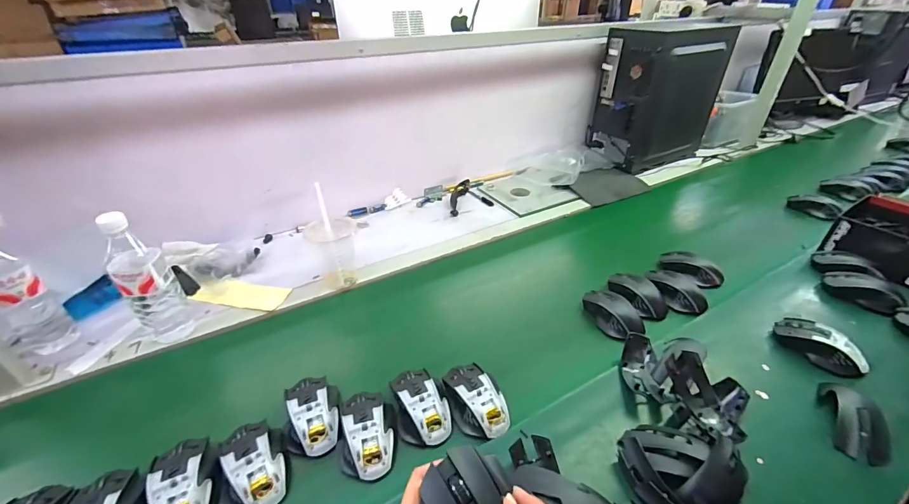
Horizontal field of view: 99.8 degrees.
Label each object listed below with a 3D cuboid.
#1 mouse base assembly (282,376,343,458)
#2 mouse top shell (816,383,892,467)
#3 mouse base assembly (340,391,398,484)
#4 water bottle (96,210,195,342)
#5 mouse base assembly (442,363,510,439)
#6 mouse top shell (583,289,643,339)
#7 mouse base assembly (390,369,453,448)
[{"bbox_3d":[-0.193,0.218,0.520,0.074,0.034,0.108,-8,34,-17],"label":"mouse base assembly"},{"bbox_3d":[0.523,0.220,0.505,0.056,0.034,0.116,11,36,18],"label":"mouse top shell"},{"bbox_3d":[-0.112,0.231,0.497,0.069,0.032,0.113,-2,32,-9],"label":"mouse base assembly"},{"bbox_3d":[-0.485,0.048,0.605,0.056,0.222,0.070,25,42,33],"label":"water bottle"},{"bbox_3d":[0.029,0.205,0.537,0.067,0.030,0.110,-13,35,-24],"label":"mouse base assembly"},{"bbox_3d":[0.279,0.105,0.680,0.058,0.035,0.111,-11,35,-21],"label":"mouse top shell"},{"bbox_3d":[-0.046,0.213,0.533,0.076,0.038,0.113,-11,35,-13],"label":"mouse base assembly"}]

